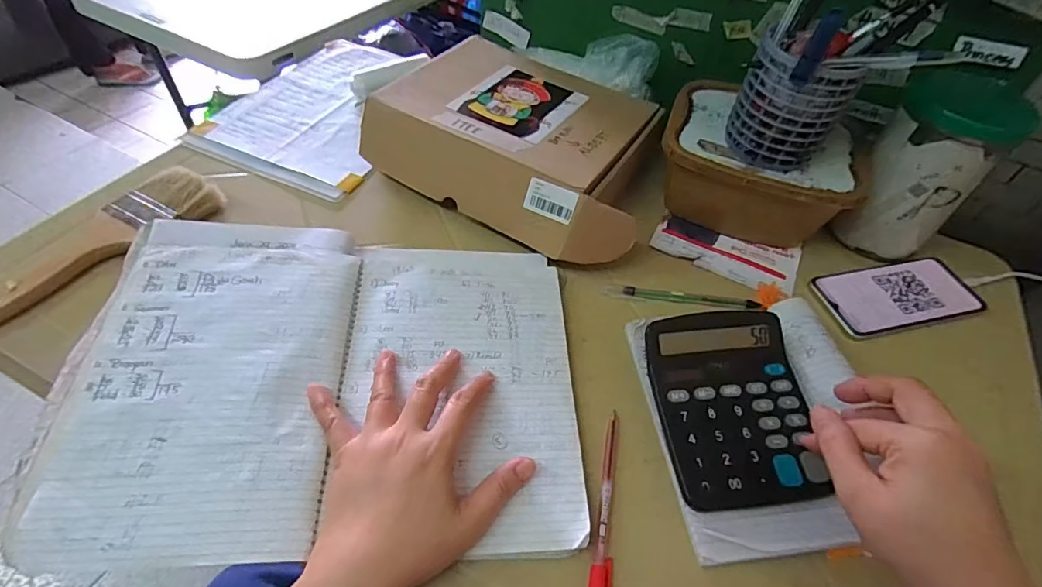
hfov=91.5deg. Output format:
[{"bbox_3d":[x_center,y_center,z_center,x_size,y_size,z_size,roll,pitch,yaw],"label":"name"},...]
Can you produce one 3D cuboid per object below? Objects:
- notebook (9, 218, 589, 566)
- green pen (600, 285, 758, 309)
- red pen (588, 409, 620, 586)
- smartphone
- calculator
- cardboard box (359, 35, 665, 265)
[{"bbox_3d":[-0.147,0.053,0.393,0.370,0.030,0.270,1,49,-5],"label":"notebook"},{"bbox_3d":[0.153,0.004,0.486,0.148,0.008,0.013,6,48,-1],"label":"green pen"},{"bbox_3d":[0.059,0.153,0.354,0.014,0.010,0.148,11,49,4],"label":"red pen"},{"bbox_3d":[0.370,0.000,0.501,0.159,0.010,0.077,-8,50,-13],"label":"smartphone"},{"bbox_3d":[0.164,0.083,0.389,0.116,0.038,0.140,-1,49,-7],"label":"calculator"},{"bbox_3d":[0.010,-0.168,0.564,0.297,0.081,0.229,26,51,17],"label":"cardboard box"}]

